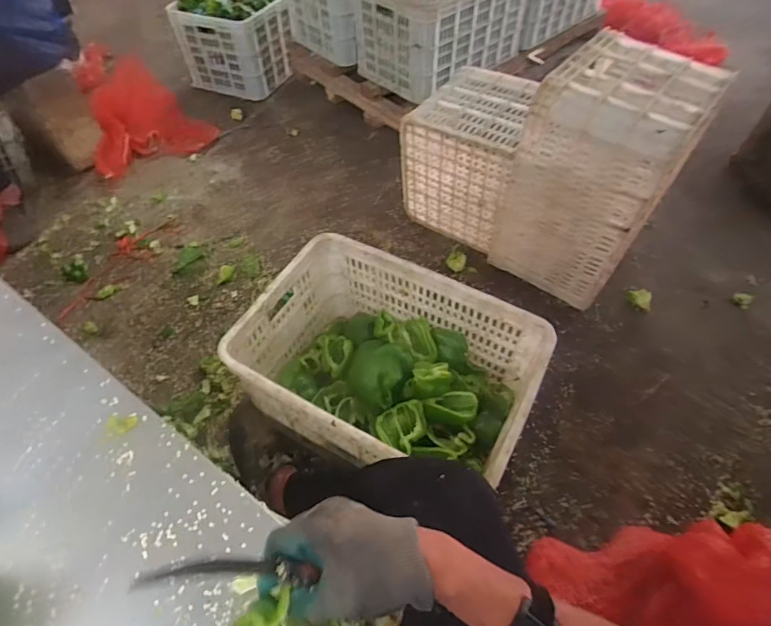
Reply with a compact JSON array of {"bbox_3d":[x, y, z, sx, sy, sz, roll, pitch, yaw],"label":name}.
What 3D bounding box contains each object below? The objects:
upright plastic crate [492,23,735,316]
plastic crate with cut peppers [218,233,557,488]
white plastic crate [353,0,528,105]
[{"bbox_3d":[0.496,-0.321,1.095,0.303,0.463,0.321,32,60,21],"label":"upright plastic crate"},{"bbox_3d":[0.006,0.119,0.897,0.508,0.248,0.346,23,58,16],"label":"plastic crate with cut peppers"},{"bbox_3d":[0.188,-0.985,1.539,0.355,0.266,0.502,37,63,23],"label":"white plastic crate"}]

